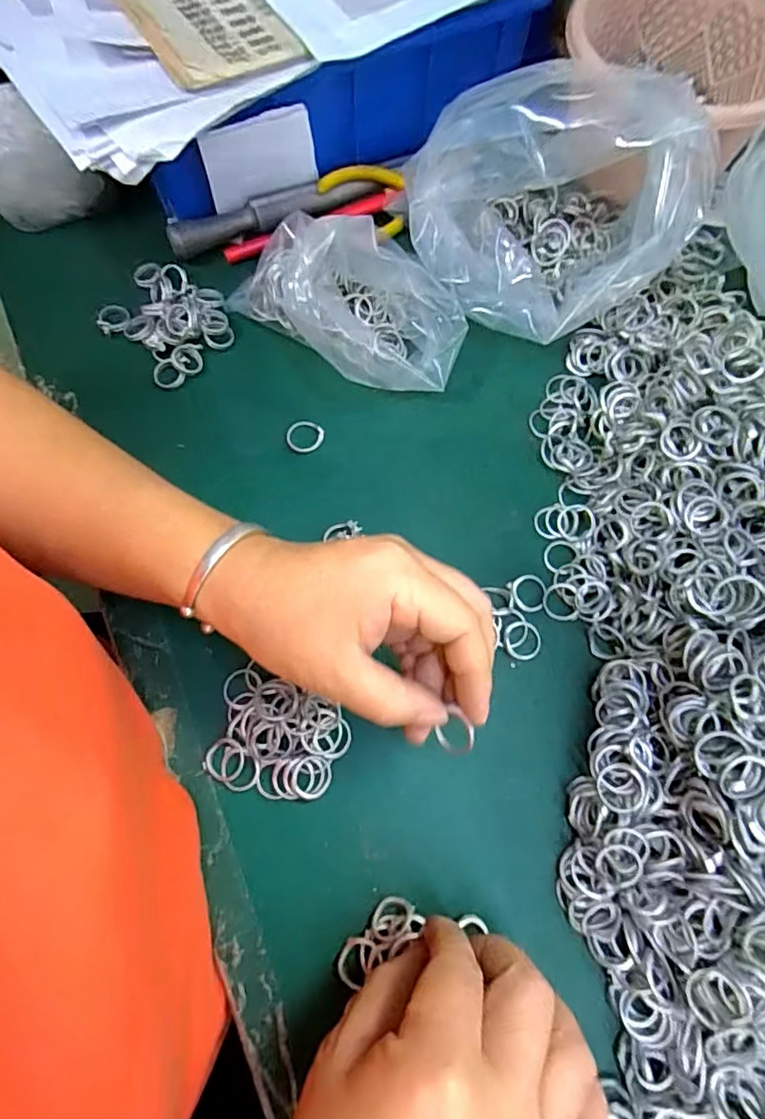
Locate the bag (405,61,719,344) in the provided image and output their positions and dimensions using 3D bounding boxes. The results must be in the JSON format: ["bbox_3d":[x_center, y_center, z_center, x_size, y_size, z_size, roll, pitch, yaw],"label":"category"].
[{"bbox_3d":[0.101,-0.206,0.338,0.166,0.106,0.115,-17,72,-6],"label":"bag"}]

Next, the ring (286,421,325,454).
[{"bbox_3d":[-0.049,-0.077,0.351,0.023,0.004,0.020,6,71,2],"label":"ring"}]

